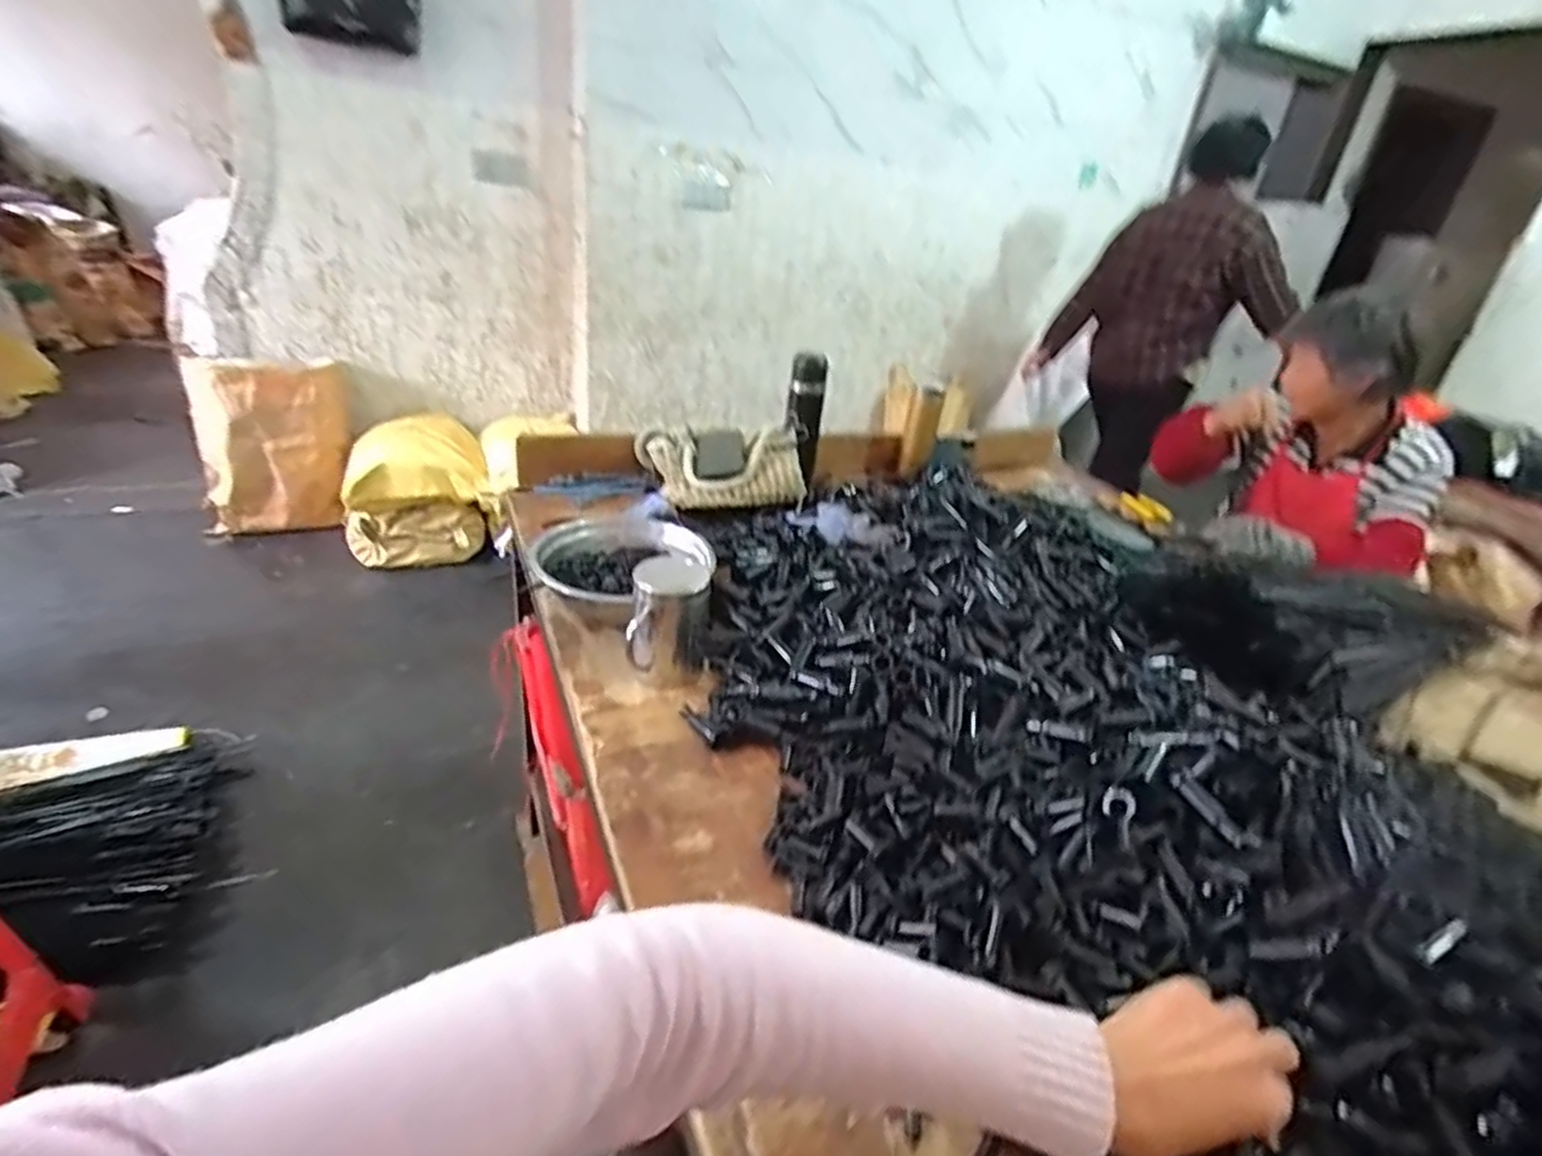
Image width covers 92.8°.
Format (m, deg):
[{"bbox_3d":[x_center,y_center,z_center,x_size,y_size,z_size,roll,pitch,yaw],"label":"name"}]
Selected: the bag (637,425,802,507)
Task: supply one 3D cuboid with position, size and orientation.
[{"bbox_3d":[-0.081,-0.188,1.211,0.259,0.081,0.206,-2,30,-16],"label":"bag"}]

